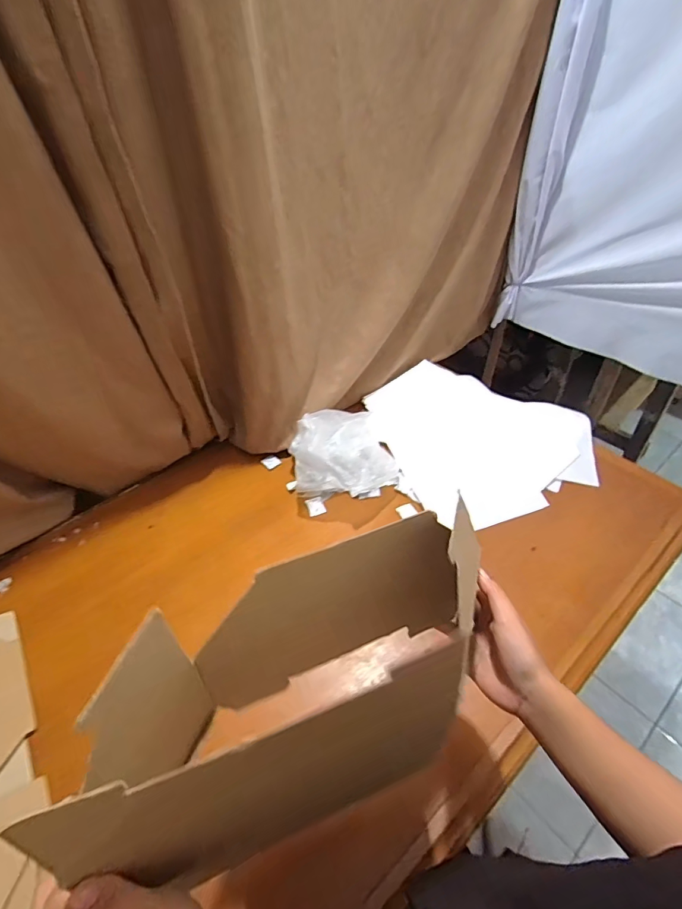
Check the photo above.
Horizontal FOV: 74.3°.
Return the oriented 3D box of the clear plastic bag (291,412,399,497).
[{"bbox_3d":[0.006,0.001,0.866,0.196,0.131,0.193,-7,44,-3],"label":"clear plastic bag"}]

